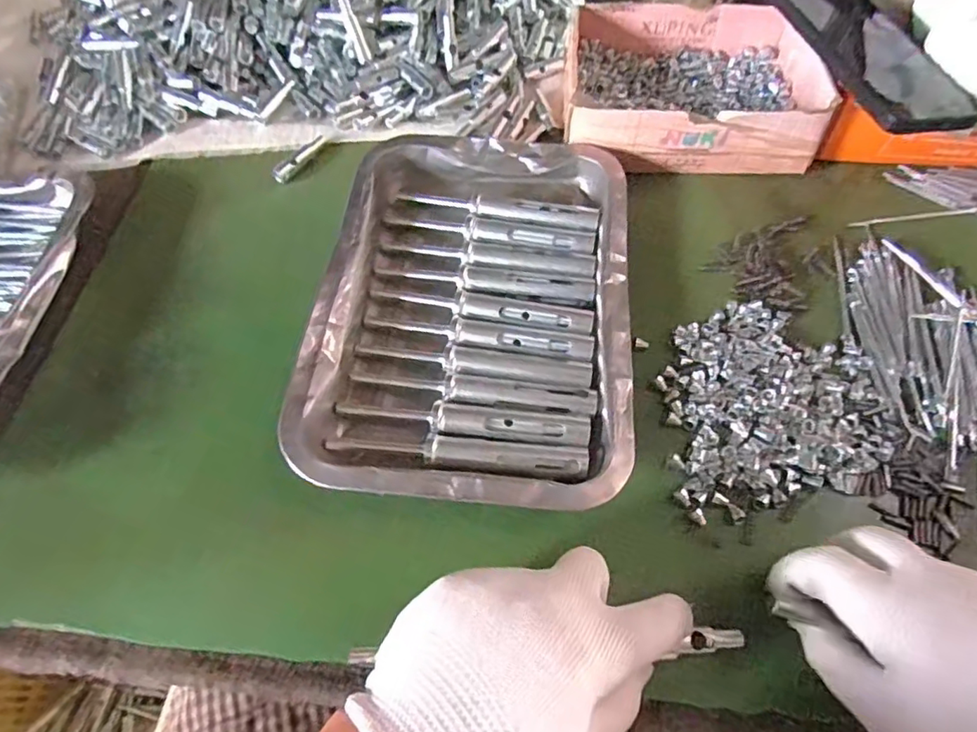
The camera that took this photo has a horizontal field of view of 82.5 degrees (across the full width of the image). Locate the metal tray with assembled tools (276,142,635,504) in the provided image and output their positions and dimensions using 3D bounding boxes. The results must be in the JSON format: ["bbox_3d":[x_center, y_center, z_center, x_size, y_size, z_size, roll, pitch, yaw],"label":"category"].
[{"bbox_3d":[-0.008,-0.043,0.343,0.181,0.030,0.251,5,62,5],"label":"metal tray with assembled tools"}]

